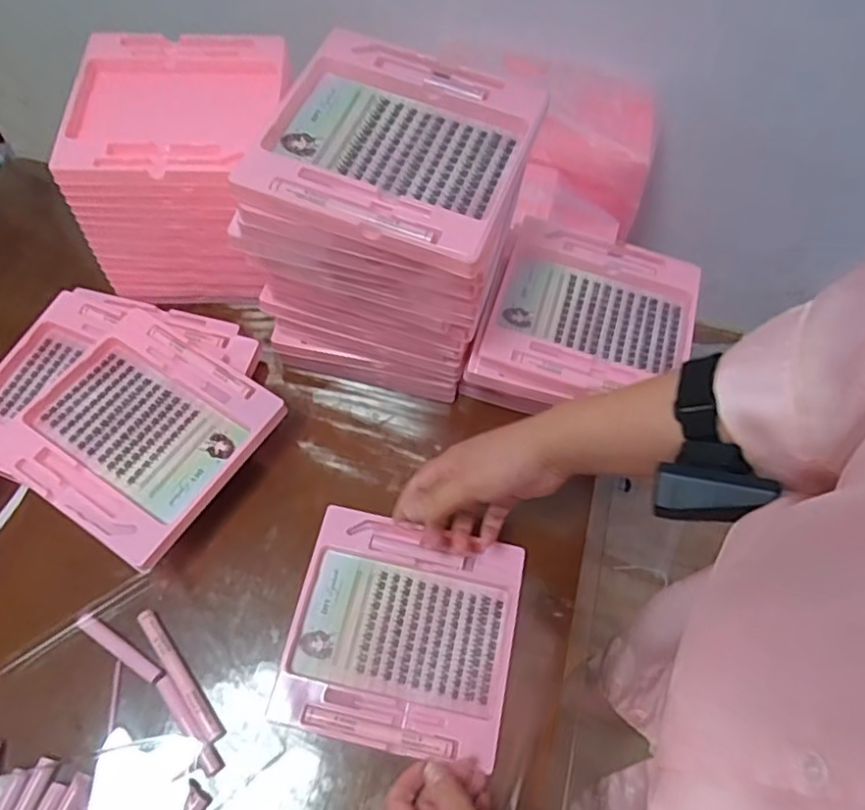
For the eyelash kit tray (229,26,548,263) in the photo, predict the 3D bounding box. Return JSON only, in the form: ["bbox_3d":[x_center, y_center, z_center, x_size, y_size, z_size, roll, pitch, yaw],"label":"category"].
[{"bbox_3d":[-0.029,-0.205,0.493,0.192,0.020,0.185,20,64,7],"label":"eyelash kit tray"}]

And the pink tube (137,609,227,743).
[{"bbox_3d":[-0.214,0.228,0.543,0.017,0.016,0.123,-34,70,-19],"label":"pink tube"}]

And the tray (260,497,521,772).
[{"bbox_3d":[-0.026,0.202,0.569,0.192,0.025,0.183,13,63,3],"label":"tray"}]

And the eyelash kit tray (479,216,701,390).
[{"bbox_3d":[0.160,-0.092,0.628,0.190,0.026,0.184,17,63,5],"label":"eyelash kit tray"}]

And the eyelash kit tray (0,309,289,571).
[{"bbox_3d":[-0.274,0.019,0.592,0.203,0.018,0.189,30,65,12],"label":"eyelash kit tray"}]

